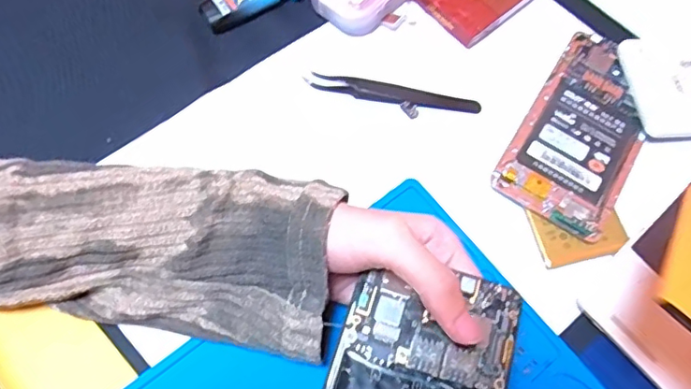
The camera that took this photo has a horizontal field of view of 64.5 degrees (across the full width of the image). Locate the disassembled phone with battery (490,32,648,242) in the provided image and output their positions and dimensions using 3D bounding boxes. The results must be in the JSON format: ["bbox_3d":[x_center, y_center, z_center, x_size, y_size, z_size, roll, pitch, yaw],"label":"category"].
[{"bbox_3d":[0.150,-0.040,0.342,0.070,0.008,0.133,32,71,9],"label":"disassembled phone with battery"}]

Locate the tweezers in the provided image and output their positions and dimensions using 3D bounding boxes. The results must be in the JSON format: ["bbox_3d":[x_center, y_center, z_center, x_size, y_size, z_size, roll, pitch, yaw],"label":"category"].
[{"bbox_3d":[0.032,-0.064,0.344,0.108,0.019,0.011,5,69,-1],"label":"tweezers"}]

